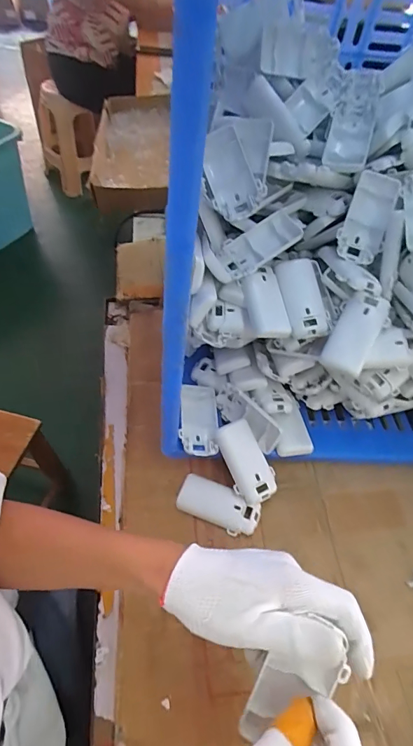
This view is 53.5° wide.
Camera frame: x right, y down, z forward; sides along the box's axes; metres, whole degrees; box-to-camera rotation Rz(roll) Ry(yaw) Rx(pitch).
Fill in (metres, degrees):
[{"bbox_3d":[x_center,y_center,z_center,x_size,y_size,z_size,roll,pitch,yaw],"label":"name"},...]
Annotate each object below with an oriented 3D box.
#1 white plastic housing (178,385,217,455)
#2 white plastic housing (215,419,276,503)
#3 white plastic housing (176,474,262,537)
[{"bbox_3d":[-0.010,0.059,0.512,0.044,0.022,0.094,2,51,-4],"label":"white plastic housing"},{"bbox_3d":[0.048,0.105,0.484,0.044,0.021,0.094,-21,80,-19],"label":"white plastic housing"},{"bbox_3d":[0.014,0.155,0.480,0.095,0.020,0.041,20,51,17],"label":"white plastic housing"}]

